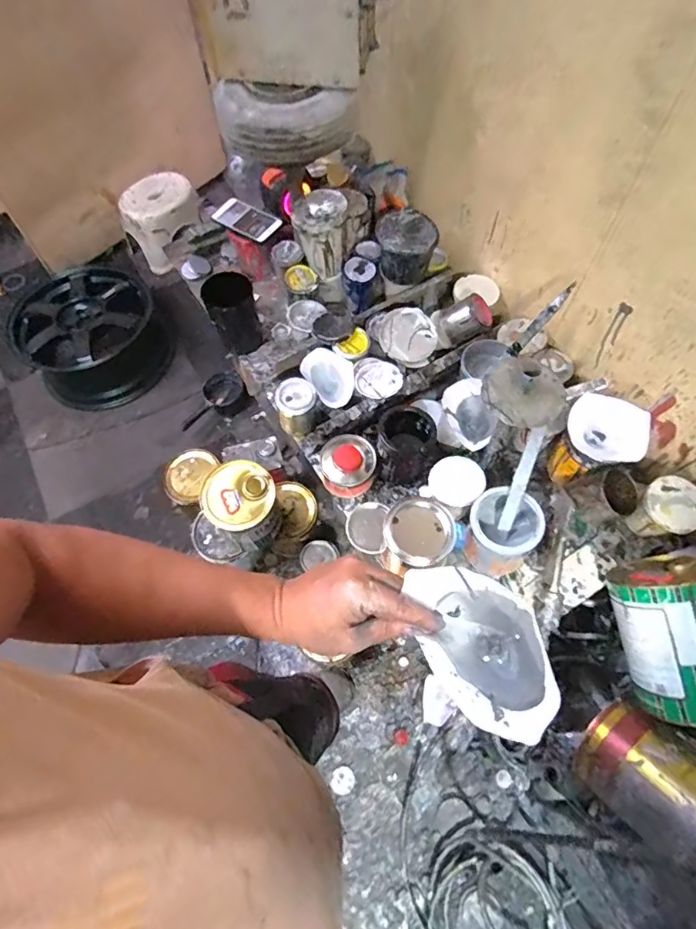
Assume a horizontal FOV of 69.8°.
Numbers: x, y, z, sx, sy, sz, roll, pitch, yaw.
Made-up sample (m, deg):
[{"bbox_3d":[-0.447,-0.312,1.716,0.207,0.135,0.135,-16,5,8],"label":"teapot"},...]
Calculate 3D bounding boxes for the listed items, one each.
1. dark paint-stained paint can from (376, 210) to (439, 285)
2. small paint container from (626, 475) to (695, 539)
[{"bbox_3d":[0.118,-0.432,1.014,0.118,0.092,0.104,-2,61,-2],"label":"dark paint-stained paint can"},{"bbox_3d":[0.526,0.086,0.842,0.105,0.106,0.092,-25,65,-14],"label":"small paint container"}]

